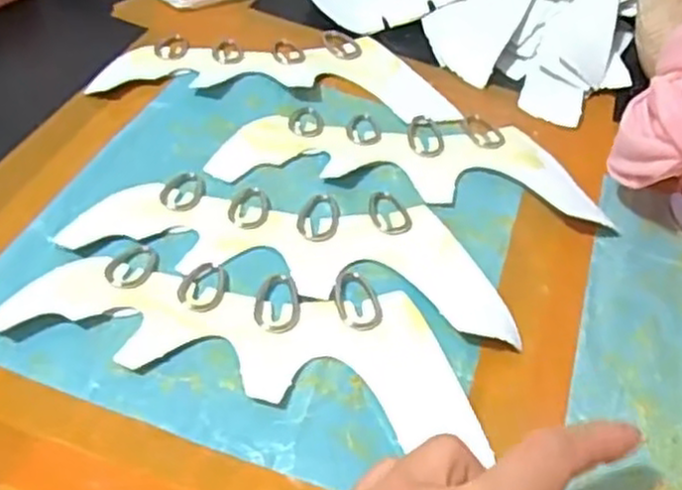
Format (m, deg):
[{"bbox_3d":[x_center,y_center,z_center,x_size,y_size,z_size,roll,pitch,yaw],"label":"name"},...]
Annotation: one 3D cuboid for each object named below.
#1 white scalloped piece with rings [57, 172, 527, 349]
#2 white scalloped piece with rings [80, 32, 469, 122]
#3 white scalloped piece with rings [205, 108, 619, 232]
[{"bbox_3d":[-0.020,-0.005,0.379,0.211,0.004,0.076,13,48,5],"label":"white scalloped piece with rings"},{"bbox_3d":[-0.038,-0.113,0.479,0.212,0.007,0.084,3,48,-3],"label":"white scalloped piece with rings"},{"bbox_3d":[0.038,-0.052,0.434,0.209,0.004,0.076,7,48,1],"label":"white scalloped piece with rings"}]

